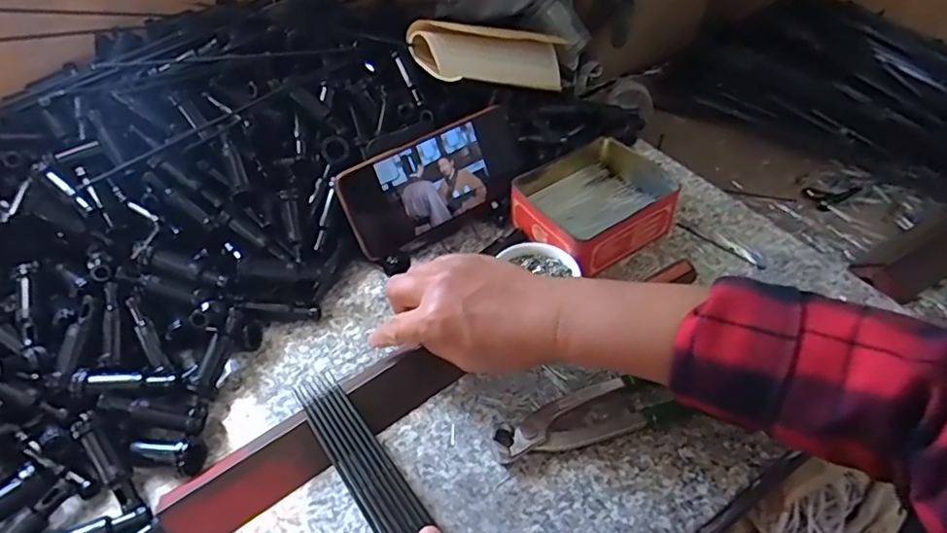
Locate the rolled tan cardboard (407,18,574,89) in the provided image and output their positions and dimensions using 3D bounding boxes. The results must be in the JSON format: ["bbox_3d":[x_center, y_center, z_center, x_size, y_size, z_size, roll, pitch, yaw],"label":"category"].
[{"bbox_3d":[0.034,-0.227,0.619,0.228,0.051,0.055,-13,42,-45],"label":"rolled tan cardboard"}]

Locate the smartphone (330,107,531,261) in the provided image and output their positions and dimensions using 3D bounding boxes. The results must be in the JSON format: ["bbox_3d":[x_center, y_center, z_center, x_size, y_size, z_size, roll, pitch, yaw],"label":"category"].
[{"bbox_3d":[-0.029,-0.075,0.494,0.169,0.079,0.008,-29,23,-20],"label":"smartphone"}]

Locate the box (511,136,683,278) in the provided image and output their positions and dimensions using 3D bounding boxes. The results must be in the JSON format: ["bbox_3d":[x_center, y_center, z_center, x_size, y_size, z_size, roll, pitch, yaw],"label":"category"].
[{"bbox_3d":[0.105,-0.058,0.516,0.130,0.045,0.119,-29,52,-22],"label":"box"}]

